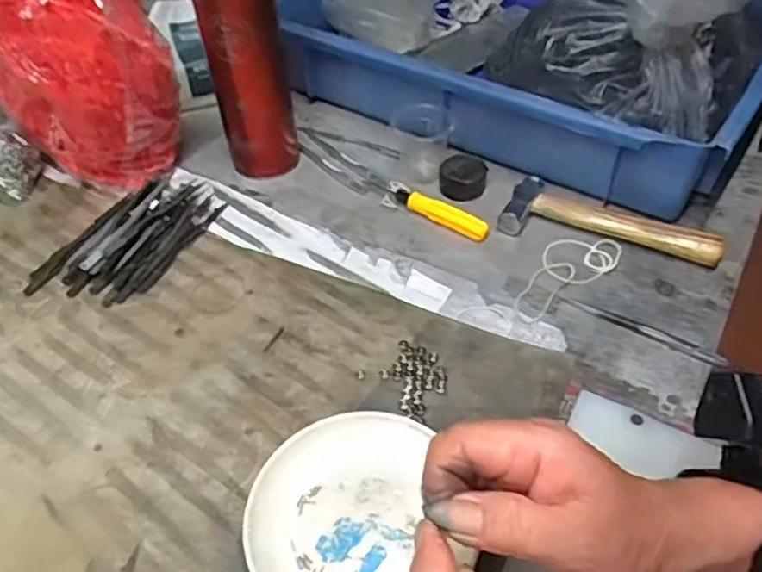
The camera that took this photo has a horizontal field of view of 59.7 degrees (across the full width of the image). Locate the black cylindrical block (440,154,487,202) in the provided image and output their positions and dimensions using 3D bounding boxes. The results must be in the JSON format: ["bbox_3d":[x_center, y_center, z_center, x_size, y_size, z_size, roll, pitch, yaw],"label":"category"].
[{"bbox_3d":[0.068,-0.092,0.552,0.039,0.022,0.038,0,46,0],"label":"black cylindrical block"}]

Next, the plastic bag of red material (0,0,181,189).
[{"bbox_3d":[-0.239,-0.166,0.541,0.176,0.150,0.103,31,54,27],"label":"plastic bag of red material"}]

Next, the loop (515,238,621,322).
[{"bbox_3d":[0.129,-0.012,0.479,0.104,0.004,0.046,-29,52,-24],"label":"loop"}]

